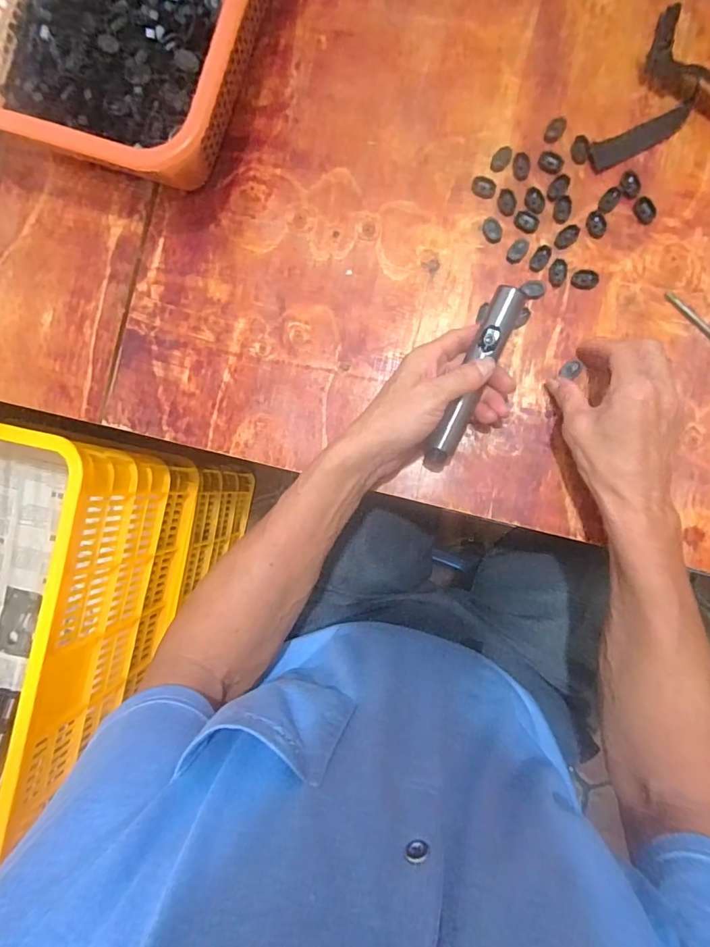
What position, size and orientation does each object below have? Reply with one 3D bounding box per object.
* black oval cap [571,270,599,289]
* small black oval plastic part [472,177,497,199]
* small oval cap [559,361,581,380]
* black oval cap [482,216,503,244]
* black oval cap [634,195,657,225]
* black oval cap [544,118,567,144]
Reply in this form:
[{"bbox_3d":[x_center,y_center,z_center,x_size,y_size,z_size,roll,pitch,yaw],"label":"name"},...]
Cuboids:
[{"bbox_3d":[0.204,-0.172,0.424,0.022,0.006,0.015,9,89,6],"label":"black oval cap"},{"bbox_3d":[0.118,-0.262,0.439,0.022,0.004,0.018,17,90,6],"label":"small black oval plastic part"},{"bbox_3d":[0.191,-0.092,0.422,0.015,0.007,0.015,33,91,6],"label":"small oval cap"},{"bbox_3d":[0.125,-0.222,0.436,0.016,0.006,0.025,-17,86,5],"label":"black oval cap"},{"bbox_3d":[0.256,-0.232,0.421,0.016,0.005,0.024,-30,85,4],"label":"black oval cap"},{"bbox_3d":[0.181,-0.310,0.432,0.015,0.007,0.022,27,91,6],"label":"black oval cap"}]

